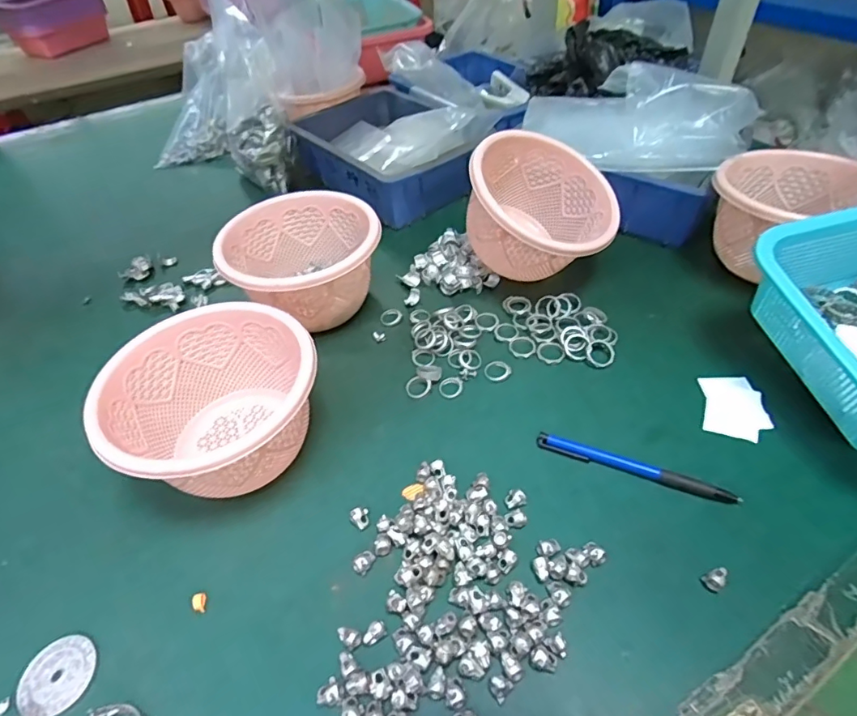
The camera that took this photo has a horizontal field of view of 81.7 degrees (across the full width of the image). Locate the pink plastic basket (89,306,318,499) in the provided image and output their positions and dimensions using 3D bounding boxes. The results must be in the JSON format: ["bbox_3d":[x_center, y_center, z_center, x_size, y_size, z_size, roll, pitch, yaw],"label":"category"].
[{"bbox_3d":[-0.158,0.041,0.375,0.139,0.087,0.144,29,55,28],"label":"pink plastic basket"}]

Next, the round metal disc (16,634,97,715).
[{"bbox_3d":[-0.225,0.193,0.301,0.042,0.005,0.040,-2,47,2],"label":"round metal disc"}]

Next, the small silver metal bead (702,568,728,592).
[{"bbox_3d":[0.177,0.137,0.306,0.013,0.014,0.011,-27,51,-21],"label":"small silver metal bead"}]

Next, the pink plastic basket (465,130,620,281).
[{"bbox_3d":[0.102,-0.143,0.495,0.144,0.095,0.151,29,52,-1],"label":"pink plastic basket"}]

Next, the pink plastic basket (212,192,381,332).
[{"bbox_3d":[-0.122,-0.088,0.490,0.139,0.086,0.135,-2,47,2],"label":"pink plastic basket"}]

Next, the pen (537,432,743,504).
[{"bbox_3d":[0.148,0.081,0.361,0.138,0.011,0.013,16,50,18],"label":"pen"}]

